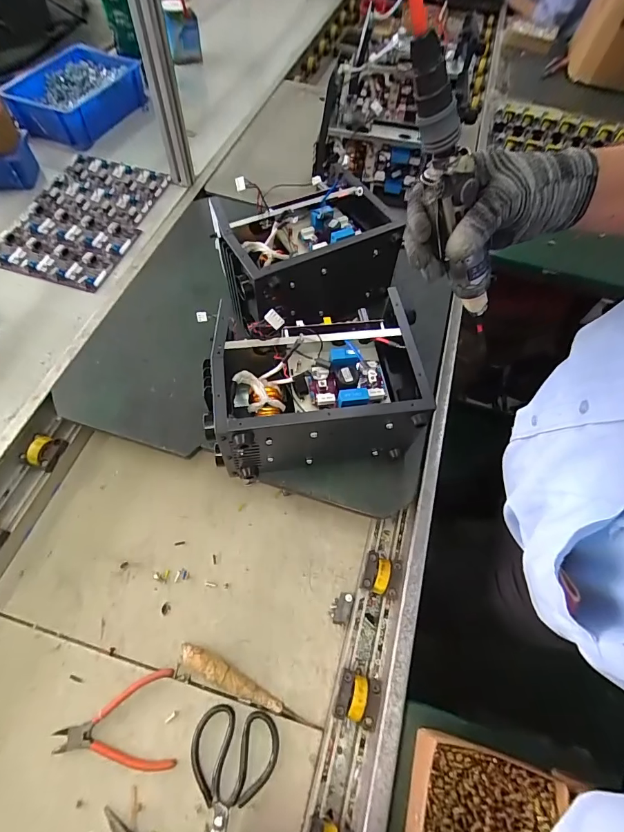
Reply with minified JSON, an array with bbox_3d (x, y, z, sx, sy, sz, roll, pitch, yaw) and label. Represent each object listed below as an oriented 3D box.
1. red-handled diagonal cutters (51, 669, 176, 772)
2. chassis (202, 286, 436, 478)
[{"bbox_3d":[-0.244,0.389,0.488,0.140,0.013,0.103,-8,62,-9],"label":"red-handled diagonal cutters"},{"bbox_3d":[0.000,-0.030,0.561,0.271,0.150,0.175,-7,62,-7],"label":"chassis"}]

